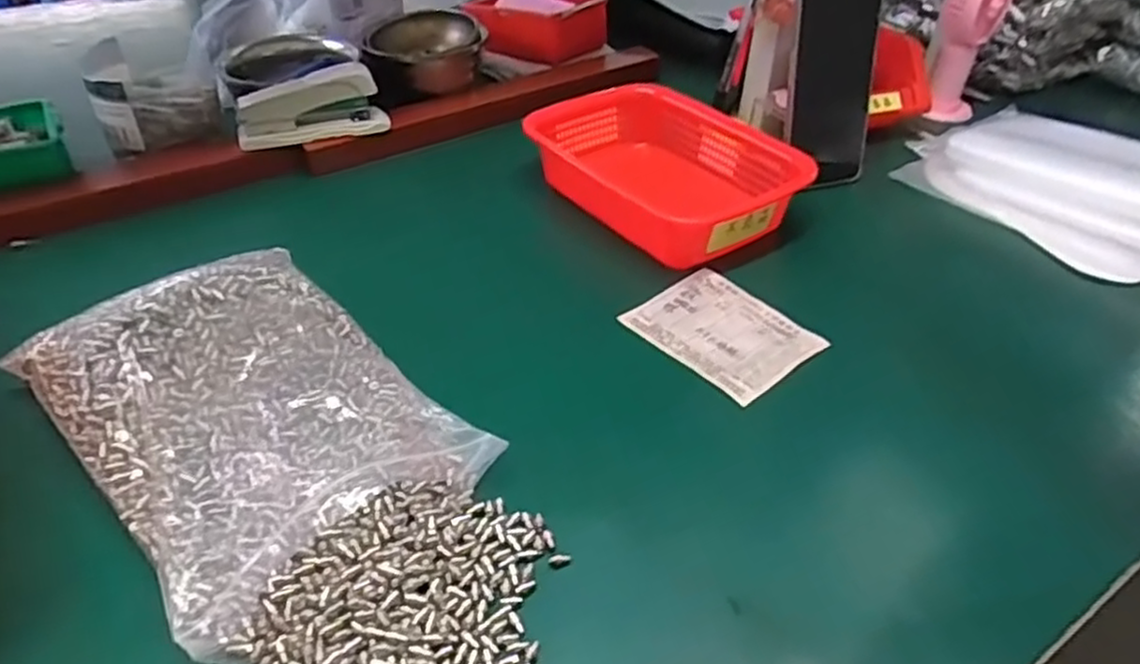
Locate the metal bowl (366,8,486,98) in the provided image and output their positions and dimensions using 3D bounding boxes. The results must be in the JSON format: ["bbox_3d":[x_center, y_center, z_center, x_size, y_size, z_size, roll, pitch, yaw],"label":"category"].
[{"bbox_3d":[-0.147,-0.284,0.769,0.121,0.059,0.104,-6,40,-10],"label":"metal bowl"}]

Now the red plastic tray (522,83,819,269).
[{"bbox_3d":[0.076,-0.140,0.620,0.157,0.042,0.221,-32,52,-32],"label":"red plastic tray"}]

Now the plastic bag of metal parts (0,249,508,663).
[{"bbox_3d":[-0.171,0.035,0.394,0.226,0.039,0.163,33,51,29],"label":"plastic bag of metal parts"}]

